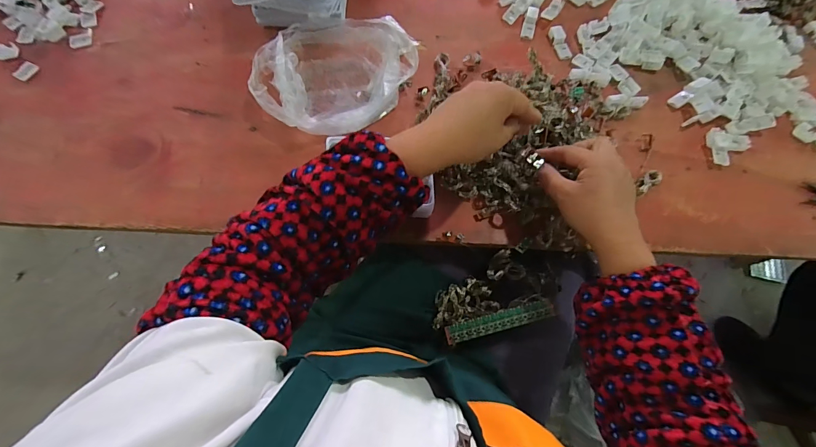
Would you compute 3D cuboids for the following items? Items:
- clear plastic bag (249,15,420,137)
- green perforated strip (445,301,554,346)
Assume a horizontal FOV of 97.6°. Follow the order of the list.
[{"bbox_3d":[-0.094,-0.198,0.470,0.196,0.056,0.150,-37,76,-11],"label":"clear plastic bag"},{"bbox_3d":[0.107,0.115,0.420,0.126,0.007,0.023,-19,55,3],"label":"green perforated strip"}]

